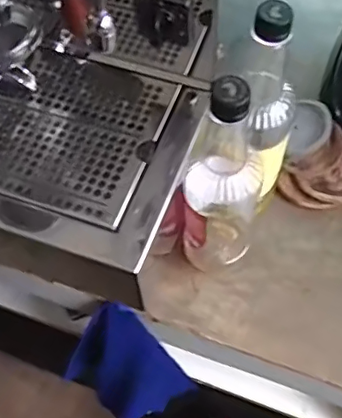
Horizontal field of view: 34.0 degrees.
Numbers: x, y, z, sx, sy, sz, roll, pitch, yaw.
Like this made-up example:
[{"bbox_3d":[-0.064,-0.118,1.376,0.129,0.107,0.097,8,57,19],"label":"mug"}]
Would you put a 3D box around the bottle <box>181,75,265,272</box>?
[{"bbox_3d":[0.050,-0.030,0.531,0.072,0.274,0.081,9,62,7],"label":"bottle"}]

